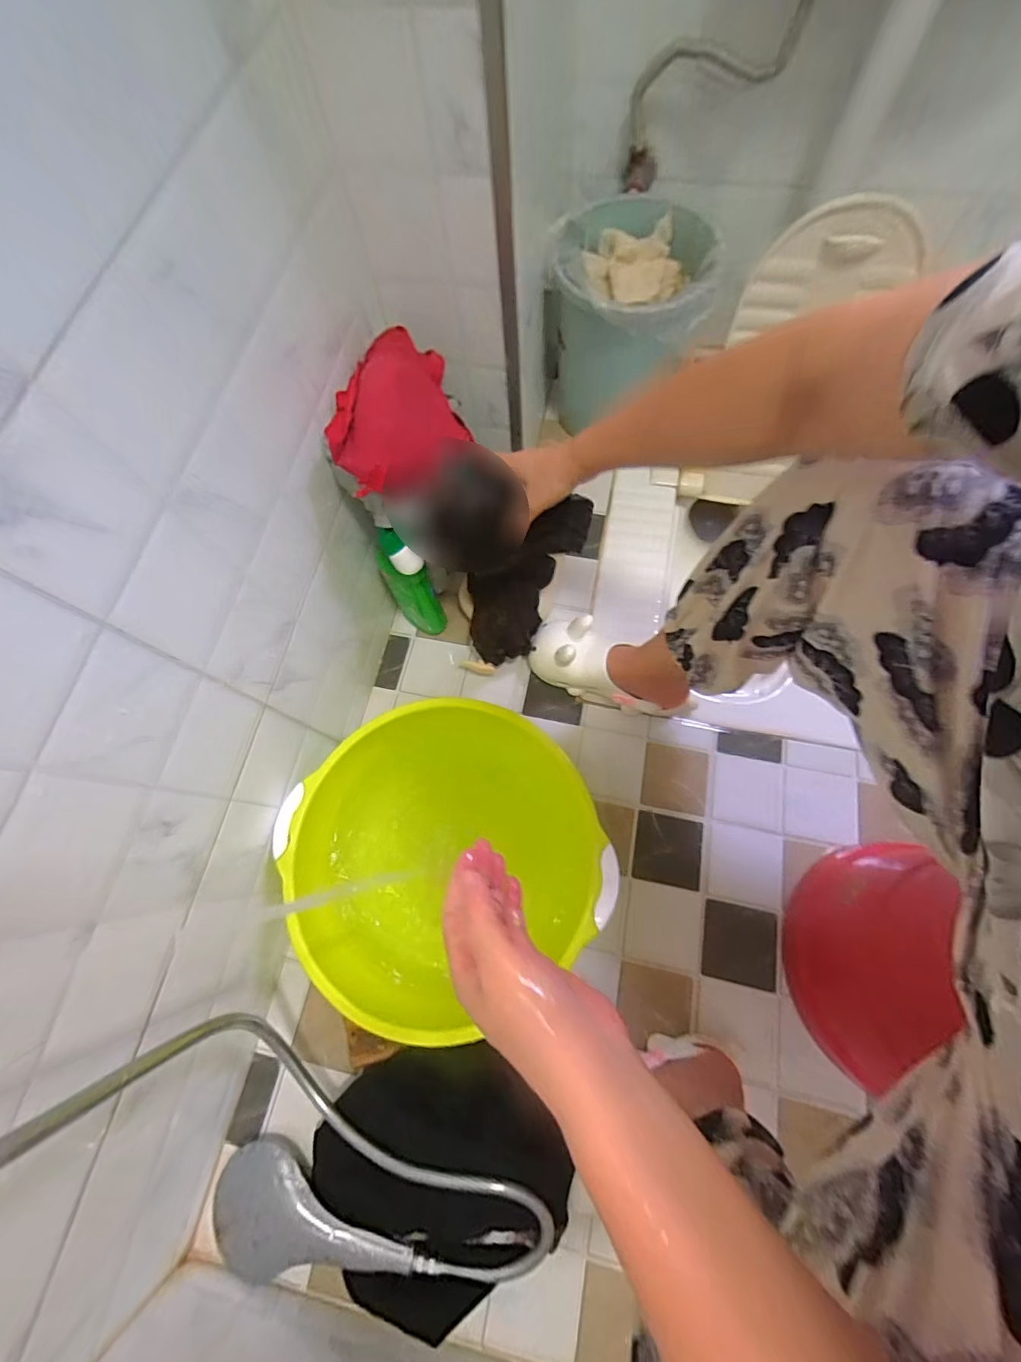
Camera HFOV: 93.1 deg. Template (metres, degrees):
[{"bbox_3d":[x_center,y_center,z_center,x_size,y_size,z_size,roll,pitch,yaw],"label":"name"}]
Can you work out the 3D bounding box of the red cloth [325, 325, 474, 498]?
[{"bbox_3d":[-0.135,-0.314,0.558,0.147,0.068,0.211,-16,69,-3],"label":"red cloth"}]

